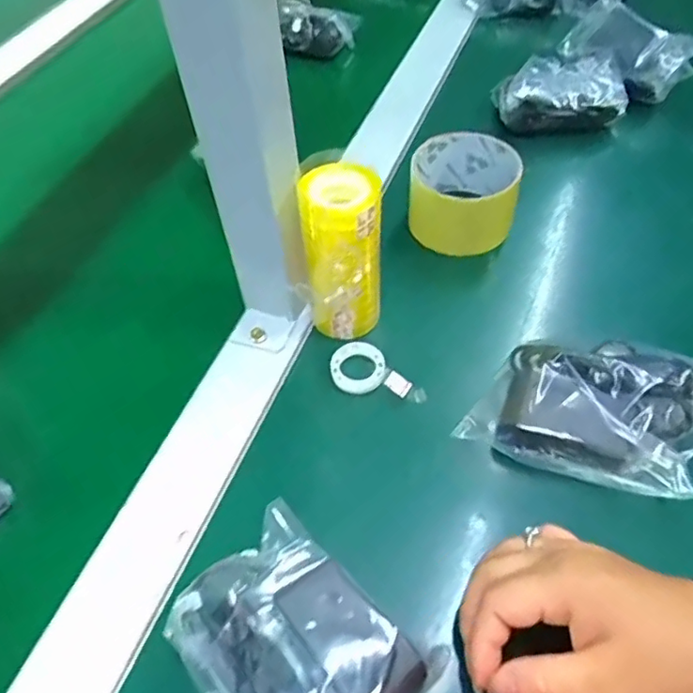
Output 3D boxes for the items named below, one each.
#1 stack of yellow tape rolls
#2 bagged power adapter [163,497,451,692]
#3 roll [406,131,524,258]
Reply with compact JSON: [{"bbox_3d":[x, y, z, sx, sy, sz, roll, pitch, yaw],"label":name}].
[{"bbox_3d":[-0.001,-0.050,0.391,0.051,0.124,0.051,-3,54,3],"label":"stack of yellow tape rolls"},{"bbox_3d":[-0.021,0.145,0.289,0.120,0.027,0.088,35,63,26],"label":"bagged power adapter"},{"bbox_3d":[0.090,-0.115,0.469,0.077,0.066,0.077,-2,54,3],"label":"roll"}]

